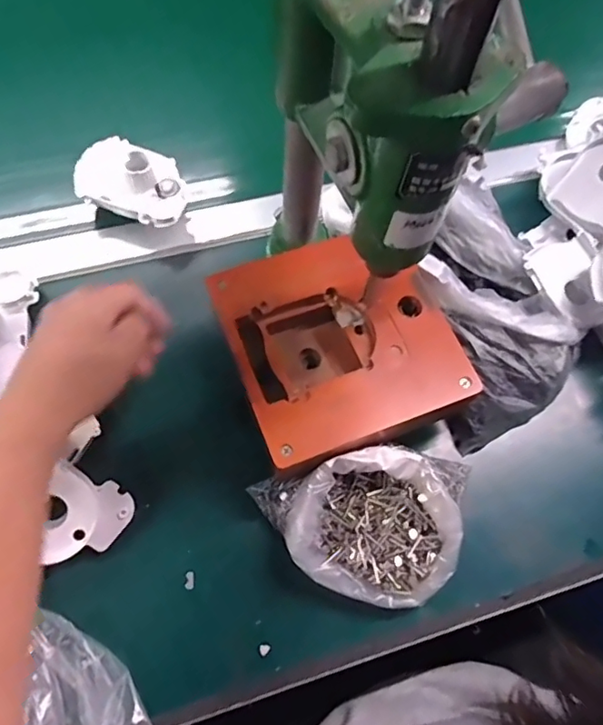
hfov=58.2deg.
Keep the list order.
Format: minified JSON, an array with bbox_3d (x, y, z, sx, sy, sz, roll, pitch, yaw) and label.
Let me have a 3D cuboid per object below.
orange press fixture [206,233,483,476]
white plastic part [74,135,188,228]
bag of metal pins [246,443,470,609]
[{"bbox_3d":[0.027,-0.012,0.396,0.152,0.051,0.151,-20,68,-11],"label":"orange press fixture"},{"bbox_3d":[-0.147,-0.164,0.473,0.102,0.024,0.069,22,67,7],"label":"white plastic part"},{"bbox_3d":[0.048,0.110,0.369,0.148,0.053,0.102,1,66,-3],"label":"bag of metal pins"}]

